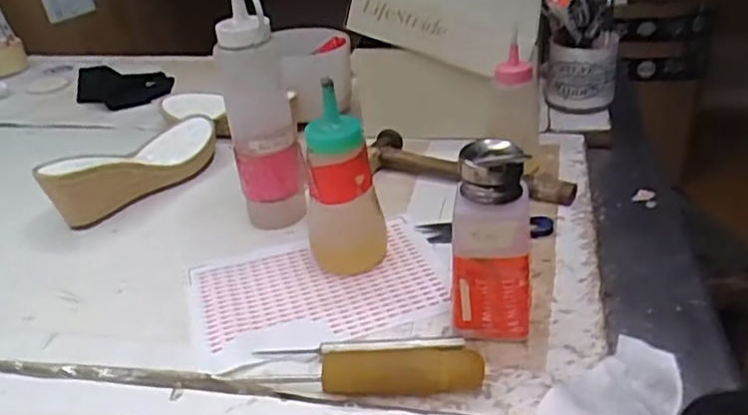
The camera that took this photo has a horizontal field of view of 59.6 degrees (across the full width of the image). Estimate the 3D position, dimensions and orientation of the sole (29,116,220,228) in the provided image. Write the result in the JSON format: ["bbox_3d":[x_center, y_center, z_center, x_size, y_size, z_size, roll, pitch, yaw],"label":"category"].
[{"bbox_3d":[-0.243,-0.056,0.711,0.099,0.063,0.232,6,32,17],"label":"sole"}]

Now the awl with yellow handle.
[{"bbox_3d":[-0.015,0.105,0.436,0.170,0.026,0.030,0,31,8],"label":"awl with yellow handle"}]

